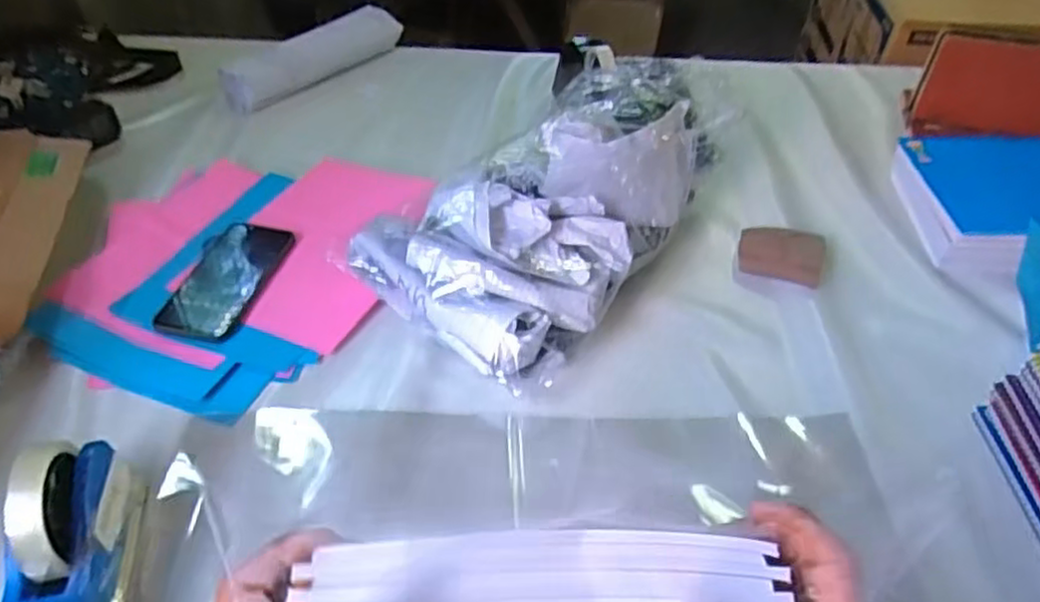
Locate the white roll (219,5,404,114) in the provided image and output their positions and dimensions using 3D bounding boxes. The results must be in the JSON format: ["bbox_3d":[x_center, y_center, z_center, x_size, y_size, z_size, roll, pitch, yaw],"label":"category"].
[{"bbox_3d":[-0.315,-0.376,1.098,0.067,0.060,0.304,31,50,25],"label":"white roll"}]

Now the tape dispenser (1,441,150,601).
[{"bbox_3d":[-0.318,0.175,0.494,0.064,0.108,0.158,-10,46,-13],"label":"tape dispenser"}]

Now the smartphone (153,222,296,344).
[{"bbox_3d":[-0.317,-0.028,0.775,0.089,0.010,0.181,8,44,4],"label":"smartphone"}]

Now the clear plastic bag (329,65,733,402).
[{"bbox_3d":[0.064,-0.118,0.783,0.228,0.158,0.451,33,53,28],"label":"clear plastic bag"}]

